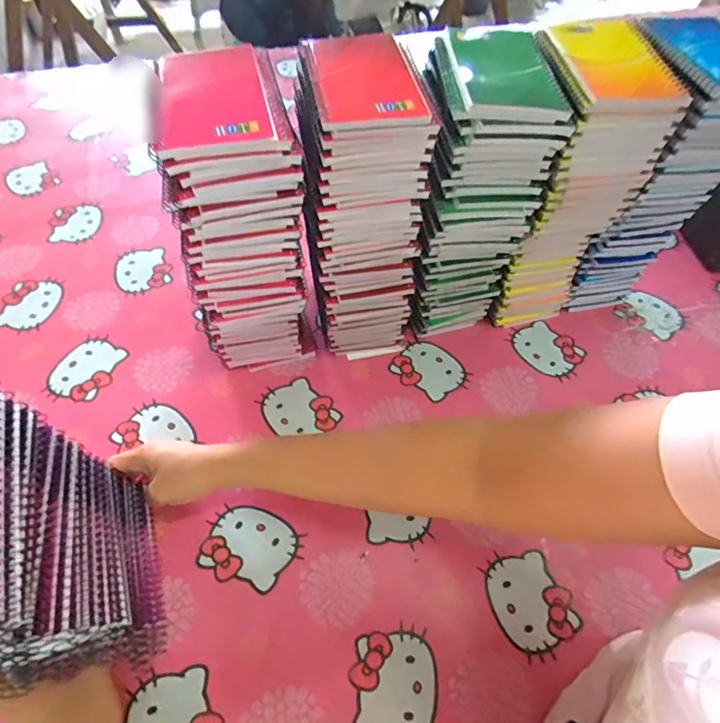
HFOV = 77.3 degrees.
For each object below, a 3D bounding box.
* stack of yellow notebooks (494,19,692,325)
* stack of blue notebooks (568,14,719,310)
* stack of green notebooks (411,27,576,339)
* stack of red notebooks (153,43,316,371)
[{"bbox_3d":[0.215,-0.181,0.504,0.099,0.284,0.137,-5,58,-4],"label":"stack of yellow notebooks"},{"bbox_3d":[0.314,-0.198,0.516,0.103,0.298,0.129,-6,58,-5],"label":"stack of blue notebooks"},{"bbox_3d":[0.118,-0.165,0.493,0.104,0.283,0.140,-1,58,-1],"label":"stack of green notebooks"},{"bbox_3d":[-0.114,-0.123,0.446,0.114,0.293,0.129,-11,59,-8],"label":"stack of red notebooks"}]

